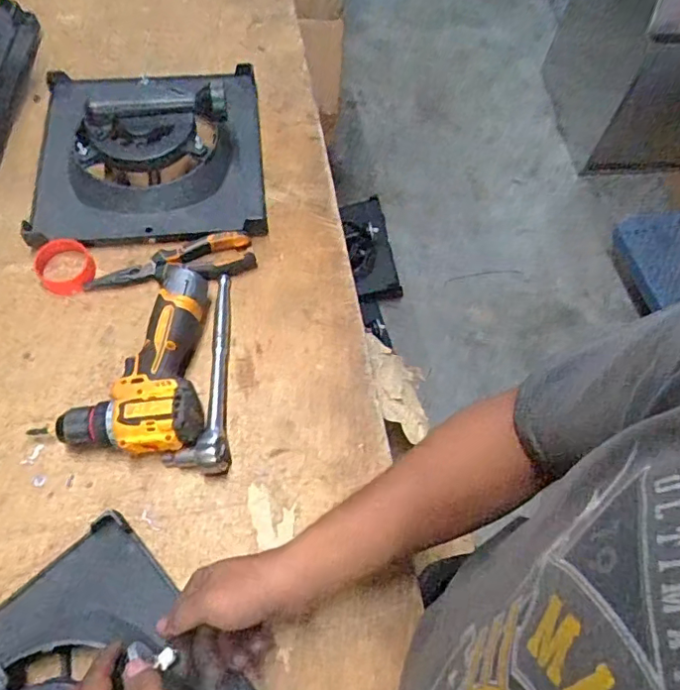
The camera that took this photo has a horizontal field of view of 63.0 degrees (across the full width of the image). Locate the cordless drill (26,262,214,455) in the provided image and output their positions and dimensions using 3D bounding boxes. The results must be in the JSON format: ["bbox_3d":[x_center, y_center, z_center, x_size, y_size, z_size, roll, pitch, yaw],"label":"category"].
[{"bbox_3d":[-0.228,0.009,0.620,0.175,0.057,0.220,6,63,-1],"label":"cordless drill"}]

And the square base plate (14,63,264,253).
[{"bbox_3d":[-0.264,-0.293,0.759,0.303,0.099,0.308,-4,64,-6],"label":"square base plate"}]

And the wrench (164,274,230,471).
[{"bbox_3d":[-0.151,0.022,0.628,0.066,0.040,0.239,1,64,-3],"label":"wrench"}]

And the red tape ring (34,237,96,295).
[{"bbox_3d":[-0.336,-0.097,0.684,0.065,0.033,0.062,2,64,-3],"label":"red tape ring"}]

